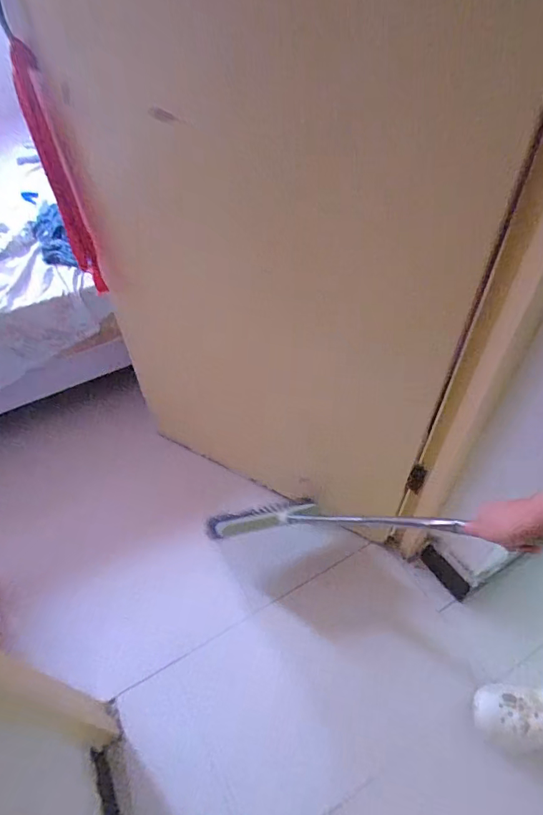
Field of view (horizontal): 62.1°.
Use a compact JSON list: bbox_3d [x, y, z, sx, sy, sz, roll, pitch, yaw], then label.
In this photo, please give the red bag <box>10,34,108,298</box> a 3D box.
[{"bbox_3d":[-0.402,-0.424,0.864,0.029,0.432,0.073,-36,57,-26],"label":"red bag"}]

